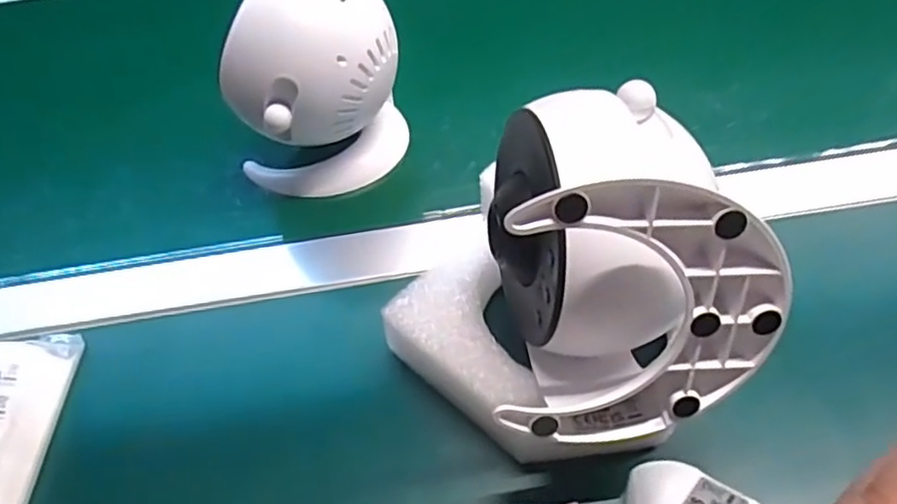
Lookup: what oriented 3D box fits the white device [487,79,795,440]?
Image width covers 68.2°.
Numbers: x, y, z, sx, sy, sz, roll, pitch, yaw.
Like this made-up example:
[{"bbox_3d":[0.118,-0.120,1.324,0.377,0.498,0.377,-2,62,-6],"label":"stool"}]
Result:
[{"bbox_3d":[0.068,0.002,0.274,0.103,0.117,0.114,-6,49,1],"label":"white device"}]

